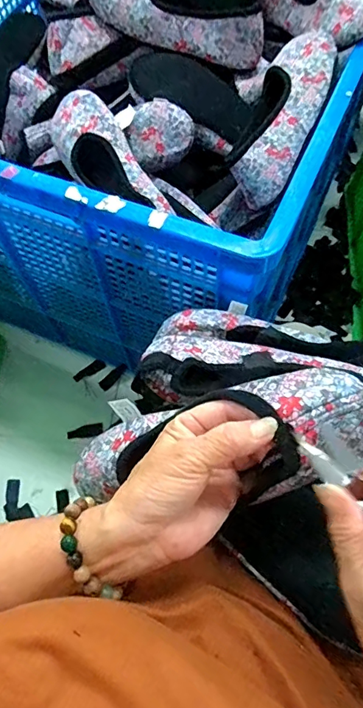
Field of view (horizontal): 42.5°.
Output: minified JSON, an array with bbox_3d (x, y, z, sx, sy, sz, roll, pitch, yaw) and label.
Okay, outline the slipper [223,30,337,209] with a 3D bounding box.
[{"bbox_3d":[0.142,-0.332,0.644,0.091,0.073,0.268,19,66,11],"label":"slipper"}]

